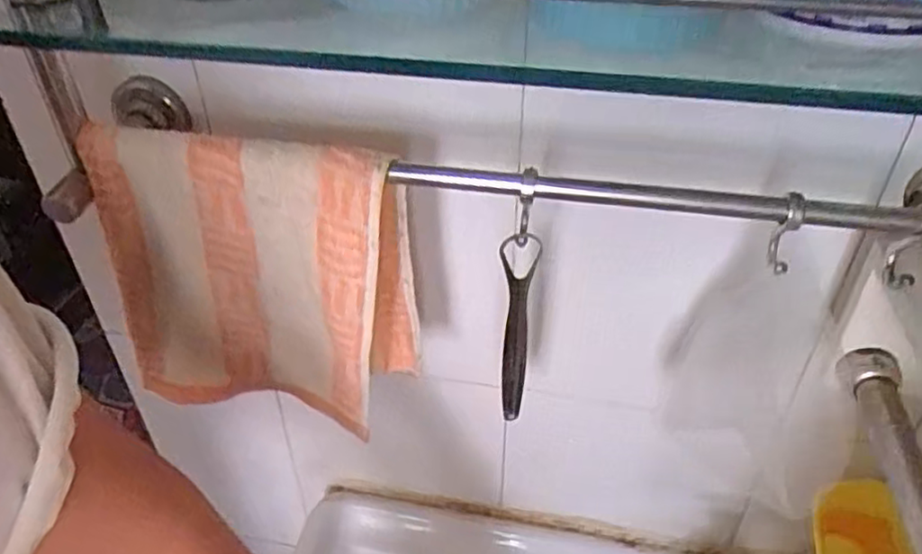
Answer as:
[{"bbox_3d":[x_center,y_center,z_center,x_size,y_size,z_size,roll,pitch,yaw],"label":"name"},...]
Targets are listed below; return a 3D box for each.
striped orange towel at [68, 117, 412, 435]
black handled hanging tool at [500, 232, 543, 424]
[{"bbox_3d":[-0.122,0.007,0.398,0.182,0.188,0.042,5,38,7],"label":"striped orange towel"},{"bbox_3d":[0.031,0.034,0.378,0.019,0.142,0.021,5,38,7],"label":"black handled hanging tool"}]

